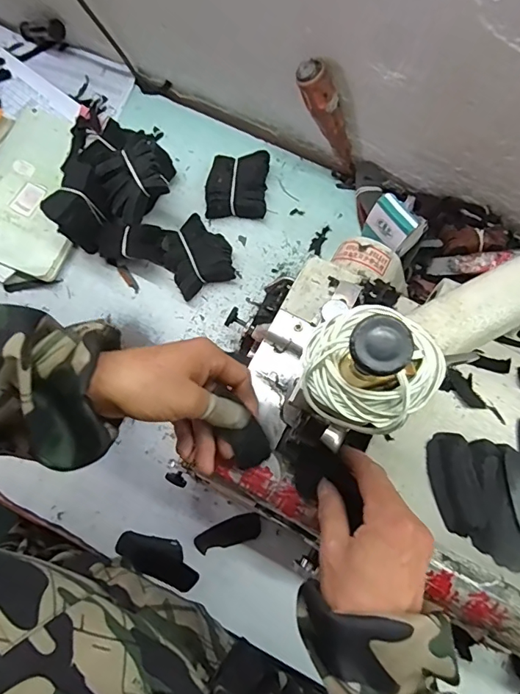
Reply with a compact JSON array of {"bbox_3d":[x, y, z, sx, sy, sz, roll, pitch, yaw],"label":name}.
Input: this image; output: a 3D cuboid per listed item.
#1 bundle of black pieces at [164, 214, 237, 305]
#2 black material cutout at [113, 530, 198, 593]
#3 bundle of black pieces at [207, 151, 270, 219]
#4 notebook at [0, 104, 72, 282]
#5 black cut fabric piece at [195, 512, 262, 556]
[{"bbox_3d":[-0.077,-0.112,0.562,0.076,0.032,0.086,-29,78,-6],"label":"bundle of black pieces"},{"bbox_3d":[-0.109,0.226,0.499,0.093,0.004,0.040,24,79,6],"label":"black material cutout"},{"bbox_3d":[-0.028,-0.201,0.580,0.073,0.032,0.081,2,77,1],"label":"bundle of black pieces"},{"bbox_3d":[-0.284,-0.197,0.585,0.143,0.020,0.204,21,78,5],"label":"notebook"},{"bbox_3d":[-0.034,0.203,0.505,0.073,0.005,0.027,-16,77,-3],"label":"black cut fabric piece"}]

